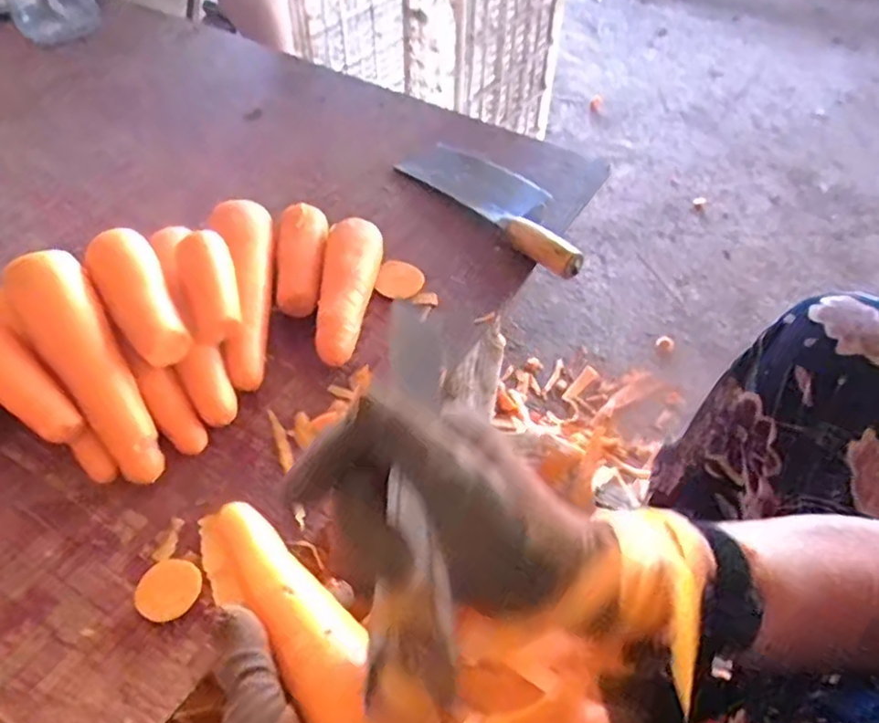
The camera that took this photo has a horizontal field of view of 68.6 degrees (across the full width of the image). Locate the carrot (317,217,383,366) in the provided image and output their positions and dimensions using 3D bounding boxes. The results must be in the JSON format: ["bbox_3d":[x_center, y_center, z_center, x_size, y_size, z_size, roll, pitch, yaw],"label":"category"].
[{"bbox_3d":[-0.084,-0.070,0.611,0.056,0.049,0.178,-1,51,-2],"label":"carrot"}]

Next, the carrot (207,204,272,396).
[{"bbox_3d":[-0.178,-0.064,0.591,0.057,0.063,0.192,-6,51,-8],"label":"carrot"}]

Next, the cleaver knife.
[{"bbox_3d":[0.070,-0.187,0.706,0.087,0.031,0.269,-32,59,-25],"label":"cleaver knife"}]

